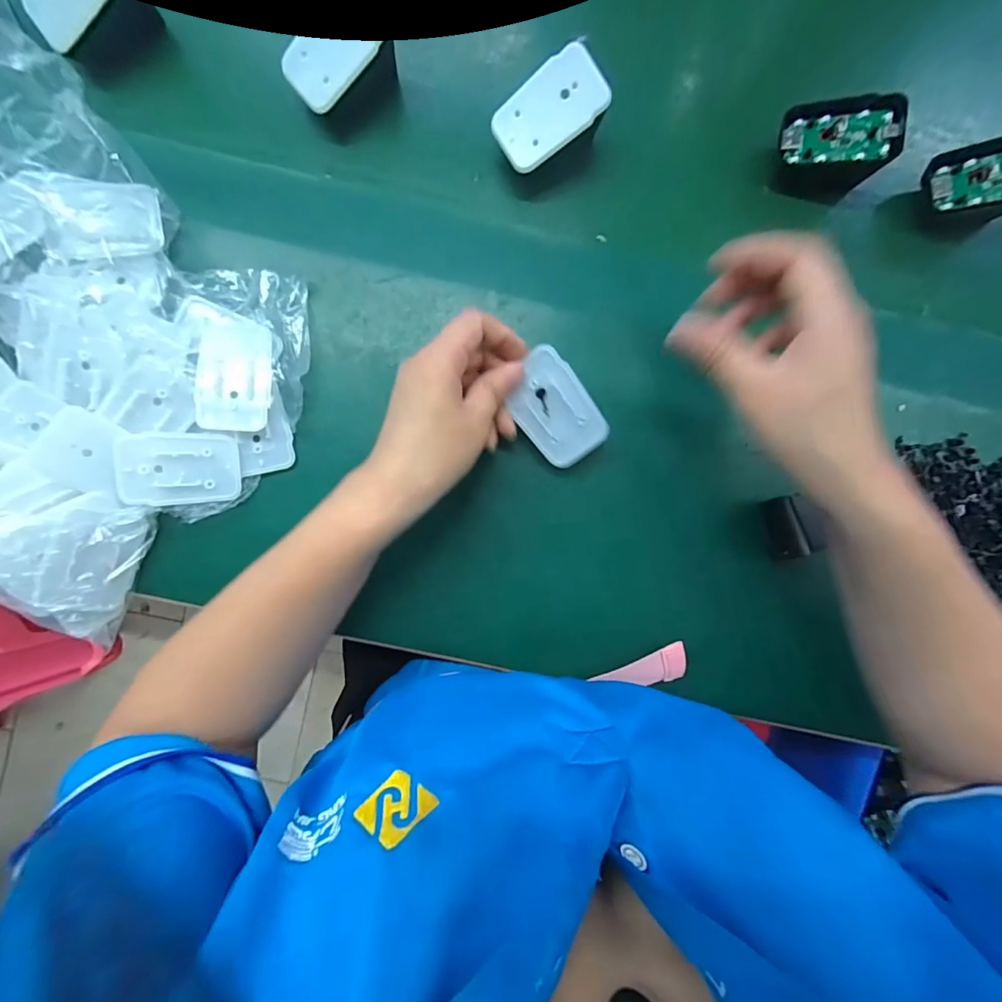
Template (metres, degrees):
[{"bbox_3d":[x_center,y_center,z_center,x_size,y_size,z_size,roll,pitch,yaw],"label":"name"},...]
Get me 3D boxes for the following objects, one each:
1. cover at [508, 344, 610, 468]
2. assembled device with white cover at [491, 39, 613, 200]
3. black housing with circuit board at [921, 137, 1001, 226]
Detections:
[{"bbox_3d":[0.033,-0.057,0.294,0.044,0.004,0.070,-34,102,16],"label":"cover"},{"bbox_3d":[0.032,-0.246,0.311,0.073,0.044,0.055,-36,96,12],"label":"assembled device with white cover"},{"bbox_3d":[0.326,-0.214,0.314,0.069,0.019,0.046,-8,94,17],"label":"black housing with circuit board"}]

